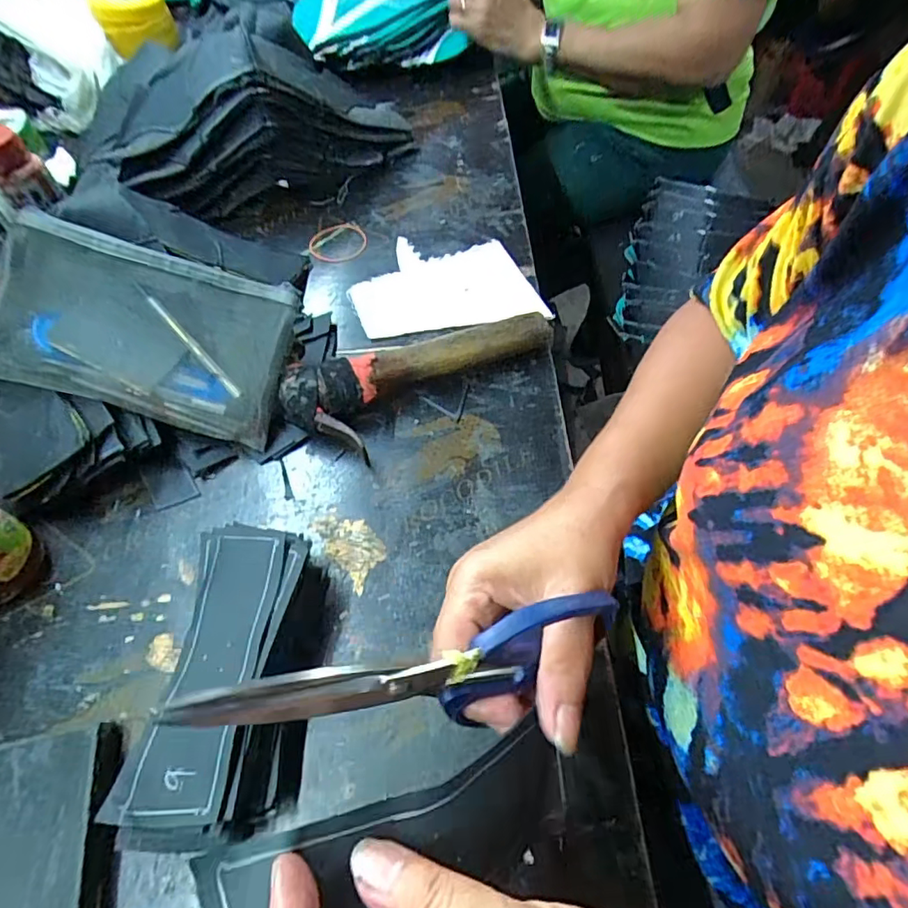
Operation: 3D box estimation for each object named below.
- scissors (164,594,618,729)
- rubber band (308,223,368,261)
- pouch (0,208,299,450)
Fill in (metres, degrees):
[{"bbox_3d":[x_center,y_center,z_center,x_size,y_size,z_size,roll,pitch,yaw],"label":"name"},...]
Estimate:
[{"bbox_3d":[-0.011,0.091,0.222,0.182,0.053,0.027,0,53,-30],"label":"scissors"},{"bbox_3d":[-0.121,-0.223,0.574,0.060,0.004,0.063,-2,58,3],"label":"rubber band"},{"bbox_3d":[-0.231,-0.092,0.412,0.201,0.020,0.121,16,85,-10],"label":"pouch"}]

